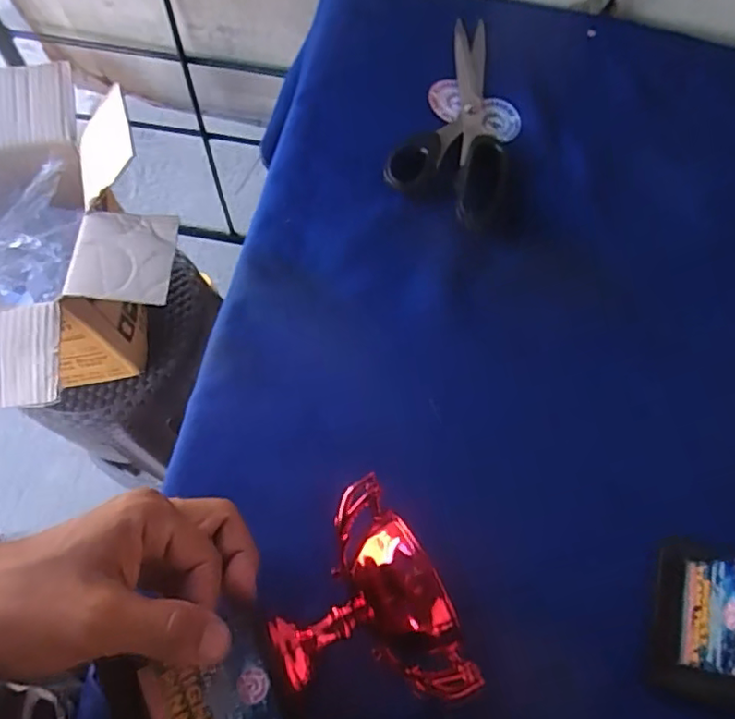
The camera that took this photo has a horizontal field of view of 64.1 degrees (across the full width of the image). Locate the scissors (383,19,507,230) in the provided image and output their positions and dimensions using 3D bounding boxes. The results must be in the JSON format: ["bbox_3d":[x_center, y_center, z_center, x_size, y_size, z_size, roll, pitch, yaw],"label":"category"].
[{"bbox_3d":[0.088,-0.203,0.483,0.091,0.007,0.208,22,68,6],"label":"scissors"}]

